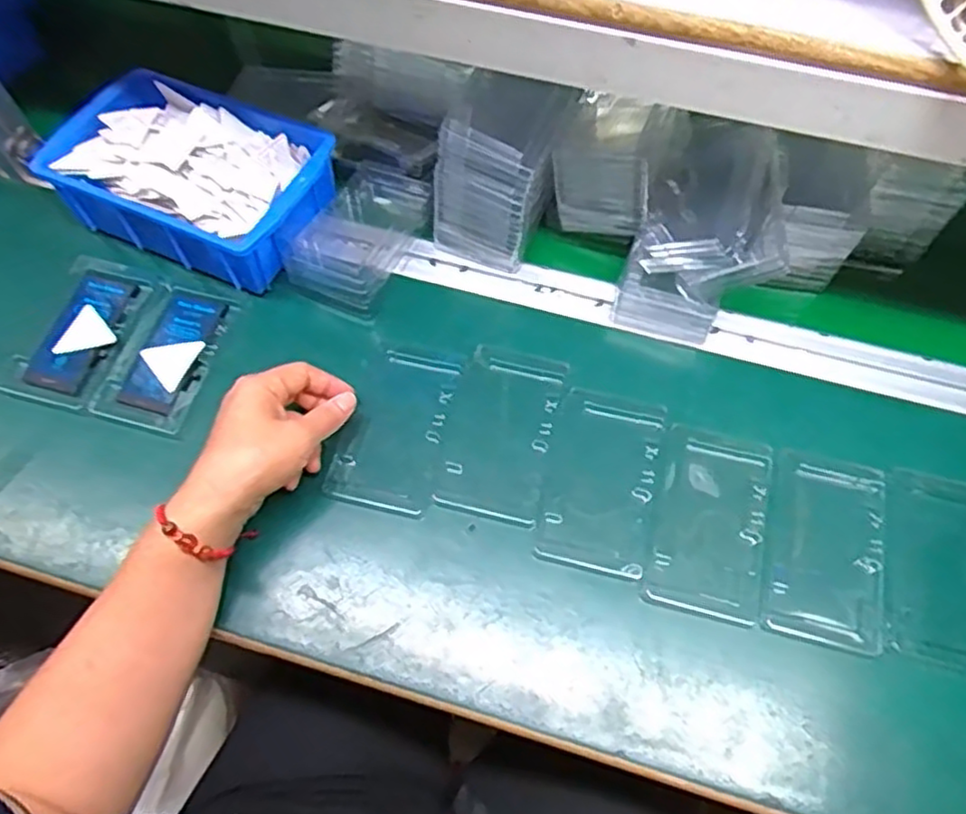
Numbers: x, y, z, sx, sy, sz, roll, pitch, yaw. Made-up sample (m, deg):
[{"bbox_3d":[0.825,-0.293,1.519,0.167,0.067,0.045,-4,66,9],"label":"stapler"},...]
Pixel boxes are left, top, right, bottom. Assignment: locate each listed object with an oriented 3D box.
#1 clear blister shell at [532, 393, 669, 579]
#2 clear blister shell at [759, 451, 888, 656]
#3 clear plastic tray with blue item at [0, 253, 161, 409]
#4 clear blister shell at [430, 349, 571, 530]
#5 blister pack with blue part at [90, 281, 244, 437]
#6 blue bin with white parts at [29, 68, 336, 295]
[{"bbox_3d":[0.084,0.049,0.482,0.073,0.008,0.125,12,62,6],"label":"clear blister shell"},{"bbox_3d":[0.231,0.093,0.466,0.076,0.015,0.127,13,63,7],"label":"clear blister shell"},{"bbox_3d":[-0.310,-0.062,0.534,0.079,0.023,0.124,13,63,7],"label":"clear plastic tray with blue item"},{"bbox_3d":[0.015,0.017,0.499,0.071,0.010,0.127,13,62,7],"label":"clear blister shell"},{"bbox_3d":[-0.236,-0.038,0.526,0.070,0.014,0.114,18,63,9],"label":"blister pack with blue part"},{"bbox_3d":[-0.231,-0.187,0.567,0.205,0.068,0.142,25,65,13],"label":"blue bin with white parts"}]

